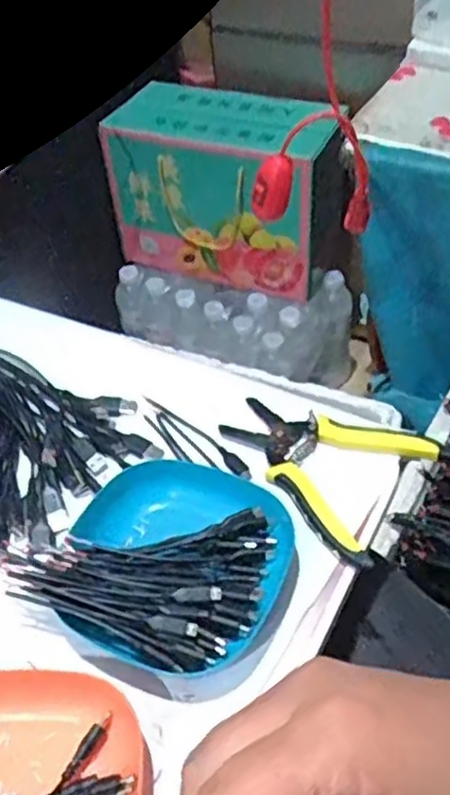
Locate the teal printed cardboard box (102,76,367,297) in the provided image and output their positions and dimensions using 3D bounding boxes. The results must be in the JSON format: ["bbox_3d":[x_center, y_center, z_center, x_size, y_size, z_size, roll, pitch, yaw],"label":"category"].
[{"bbox_3d":[0.005,-0.317,1.101,0.334,0.235,0.155,19,52,21],"label":"teal printed cardboard box"}]

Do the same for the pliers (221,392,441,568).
[{"bbox_3d":[0.063,0.048,0.519,0.146,0.016,0.114,23,53,24],"label":"pliers"}]

